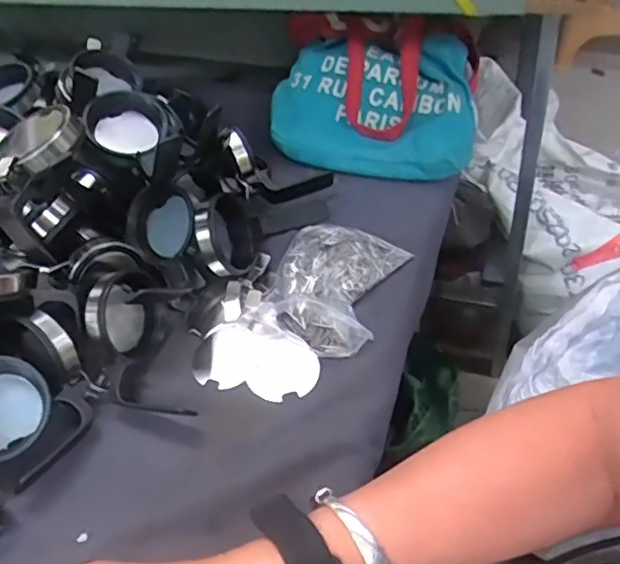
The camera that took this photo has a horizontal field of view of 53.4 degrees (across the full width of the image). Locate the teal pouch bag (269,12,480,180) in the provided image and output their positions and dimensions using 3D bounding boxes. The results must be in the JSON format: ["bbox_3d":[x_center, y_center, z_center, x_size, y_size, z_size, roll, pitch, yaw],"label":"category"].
[{"bbox_3d":[0.066,-0.197,0.645,0.215,0.110,0.146,1,43,8],"label":"teal pouch bag"}]

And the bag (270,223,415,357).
[{"bbox_3d":[0.017,-0.003,0.522,0.100,0.022,0.134,12,45,19],"label":"bag"}]

